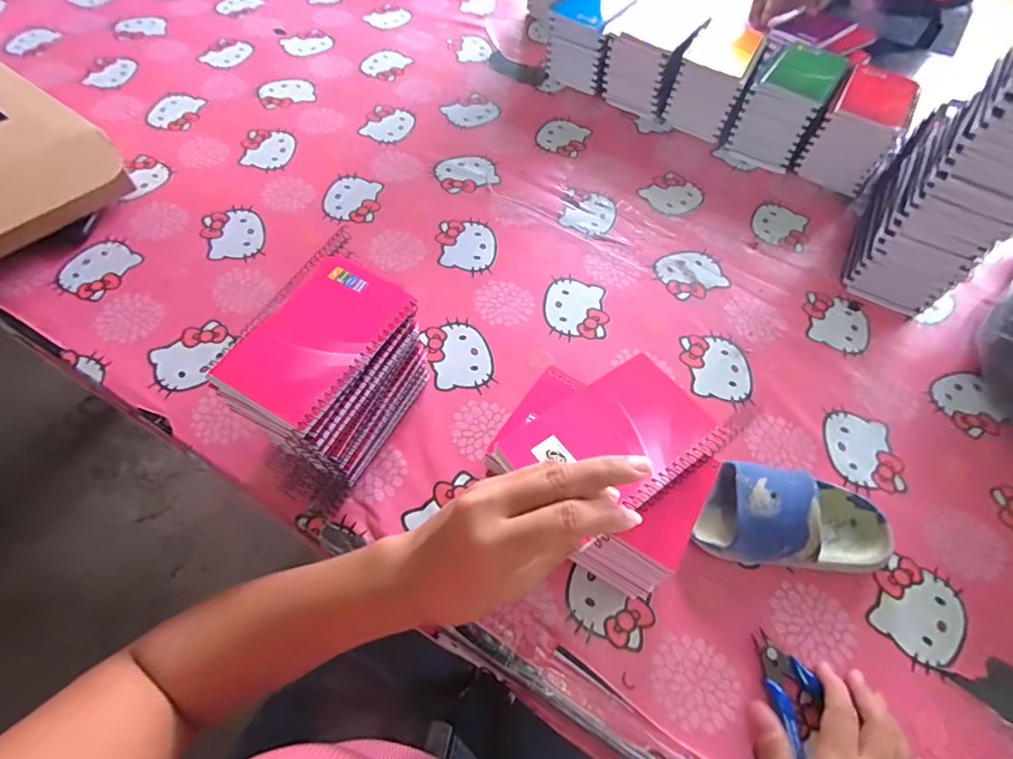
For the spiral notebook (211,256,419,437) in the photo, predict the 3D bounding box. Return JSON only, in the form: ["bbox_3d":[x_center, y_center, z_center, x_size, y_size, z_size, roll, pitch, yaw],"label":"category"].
[{"bbox_3d":[-0.136,-0.034,0.350,0.083,0.009,0.129,27,63,12],"label":"spiral notebook"}]

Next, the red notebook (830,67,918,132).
[{"bbox_3d":[0.482,-0.367,0.624,0.091,0.006,0.121,31,69,8],"label":"red notebook"}]

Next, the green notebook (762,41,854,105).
[{"bbox_3d":[0.400,-0.408,0.637,0.083,0.005,0.124,33,65,13],"label":"green notebook"}]

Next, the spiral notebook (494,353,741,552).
[{"bbox_3d":[0.070,0.038,0.303,0.129,0.014,0.083,-32,67,-19],"label":"spiral notebook"}]

